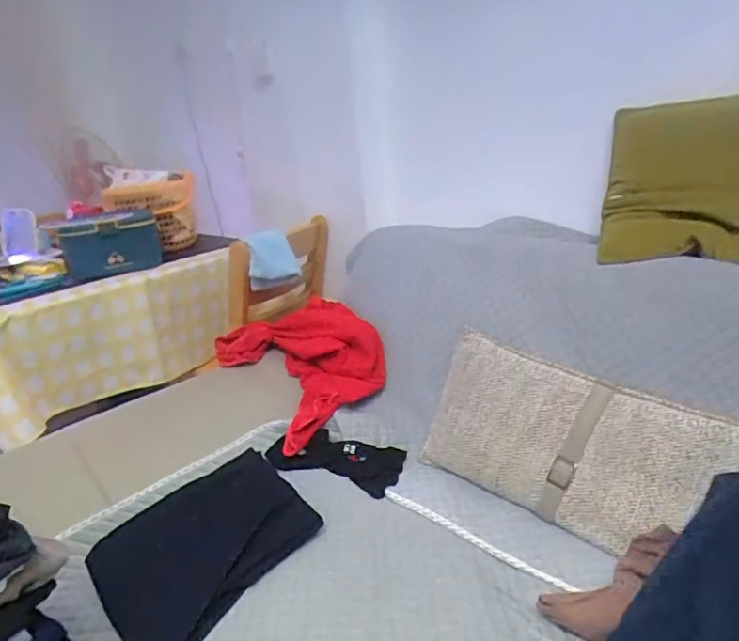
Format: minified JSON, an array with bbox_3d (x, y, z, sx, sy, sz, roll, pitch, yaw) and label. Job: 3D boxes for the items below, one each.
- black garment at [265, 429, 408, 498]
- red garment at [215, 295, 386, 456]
[{"bbox_3d":[-0.072,0.302,1.185,0.284,0.025,0.138,13,40,18],"label":"black garment"},{"bbox_3d":[-0.165,0.099,1.384,0.326,0.209,0.383,-18,24,-30],"label":"red garment"}]

